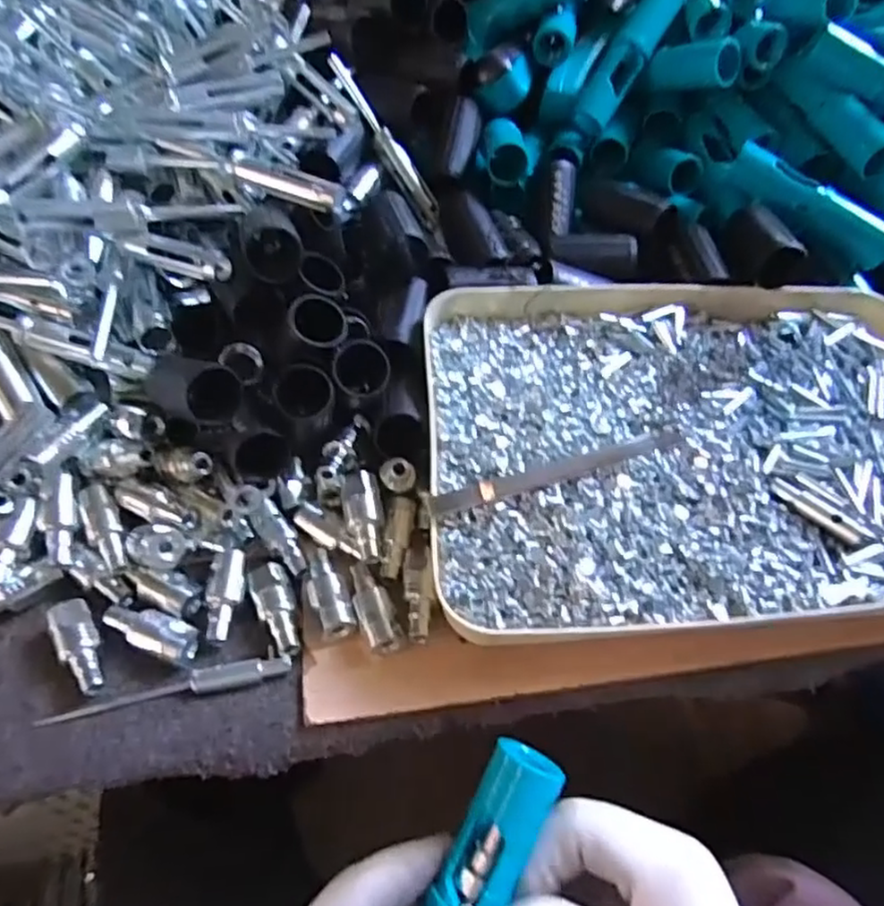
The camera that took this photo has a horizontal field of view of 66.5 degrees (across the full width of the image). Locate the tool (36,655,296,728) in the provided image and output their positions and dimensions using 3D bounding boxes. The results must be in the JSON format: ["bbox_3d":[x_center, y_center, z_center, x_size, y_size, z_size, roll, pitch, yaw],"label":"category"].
[{"bbox_3d":[-0.144,0.122,0.352,0.125,0.011,0.014,-9,53,-8],"label":"tool"}]

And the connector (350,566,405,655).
[{"bbox_3d":[-0.038,0.083,0.370,0.018,0.015,0.054,-20,56,-16],"label":"connector"}]

